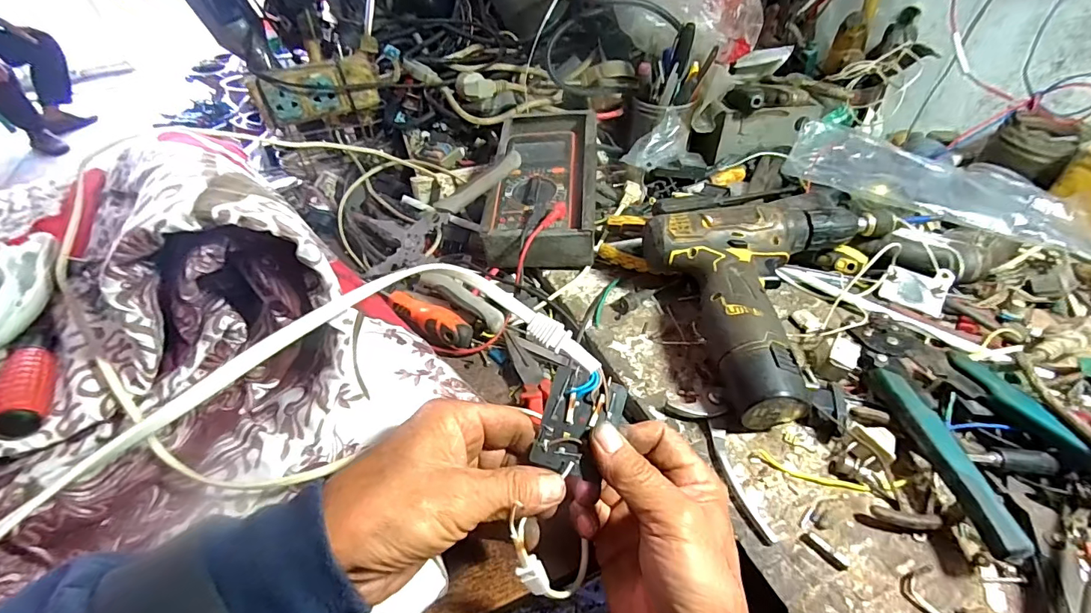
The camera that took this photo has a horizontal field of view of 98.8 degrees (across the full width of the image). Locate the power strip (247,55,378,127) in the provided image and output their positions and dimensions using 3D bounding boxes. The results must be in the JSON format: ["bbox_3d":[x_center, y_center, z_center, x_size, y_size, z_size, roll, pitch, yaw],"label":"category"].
[{"bbox_3d":[-0.267,-0.253,0.549,0.136,0.051,0.029,-16,47,-13],"label":"power strip"}]

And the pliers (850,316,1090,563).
[{"bbox_3d":[0.274,0.063,0.305,0.108,0.035,0.169,-9,46,-7],"label":"pliers"}]

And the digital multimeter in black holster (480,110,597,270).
[{"bbox_3d":[0.000,-0.134,0.500,0.110,0.054,0.236,2,45,3],"label":"digital multimeter in black holster"}]

